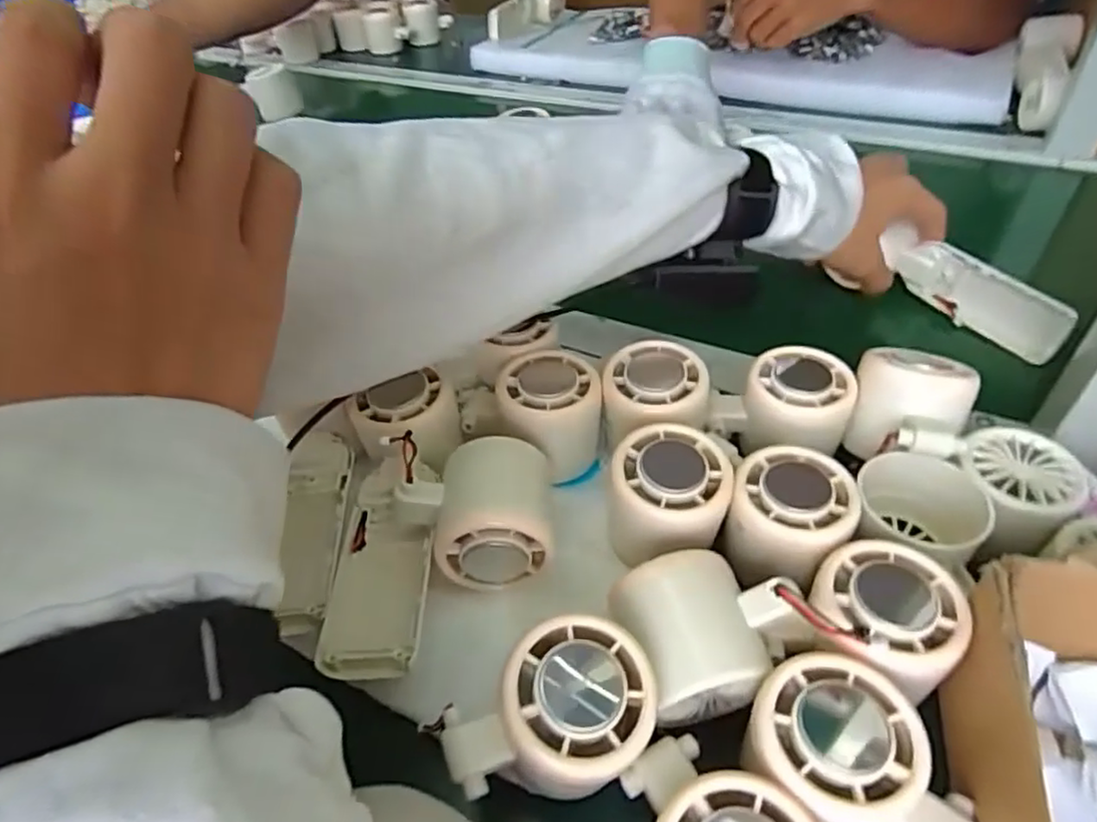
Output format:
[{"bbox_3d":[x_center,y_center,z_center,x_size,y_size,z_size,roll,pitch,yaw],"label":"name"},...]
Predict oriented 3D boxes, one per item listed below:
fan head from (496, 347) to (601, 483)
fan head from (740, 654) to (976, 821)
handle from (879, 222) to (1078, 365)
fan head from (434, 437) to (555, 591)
[{"bbox_3d":[0.000,0.003,0.361,0.057,0.054,0.056,-6,44,0],"label":"fan head"},{"bbox_3d":[0.109,0.130,0.236,0.078,0.049,0.055,25,52,28],"label":"fan head"},{"bbox_3d":[0.290,-0.081,0.448,0.018,0.047,0.124,-28,54,-22],"label":"handle"},{"bbox_3d":[-0.025,0.048,0.313,0.056,0.047,0.057,-1,44,5],"label":"fan head"}]

